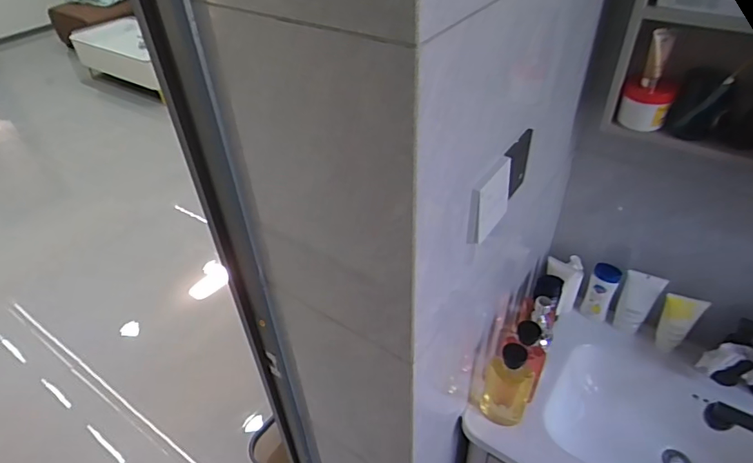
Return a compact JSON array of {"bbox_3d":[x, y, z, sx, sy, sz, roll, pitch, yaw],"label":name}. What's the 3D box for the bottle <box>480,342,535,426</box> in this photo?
[{"bbox_3d":[0.260,0.299,0.950,0.089,0.227,0.059,15,44,20],"label":"bottle"}]

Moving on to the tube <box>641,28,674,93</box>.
[{"bbox_3d":[0.450,-0.275,0.778,0.029,0.093,0.035,19,45,24],"label":"tube"}]

